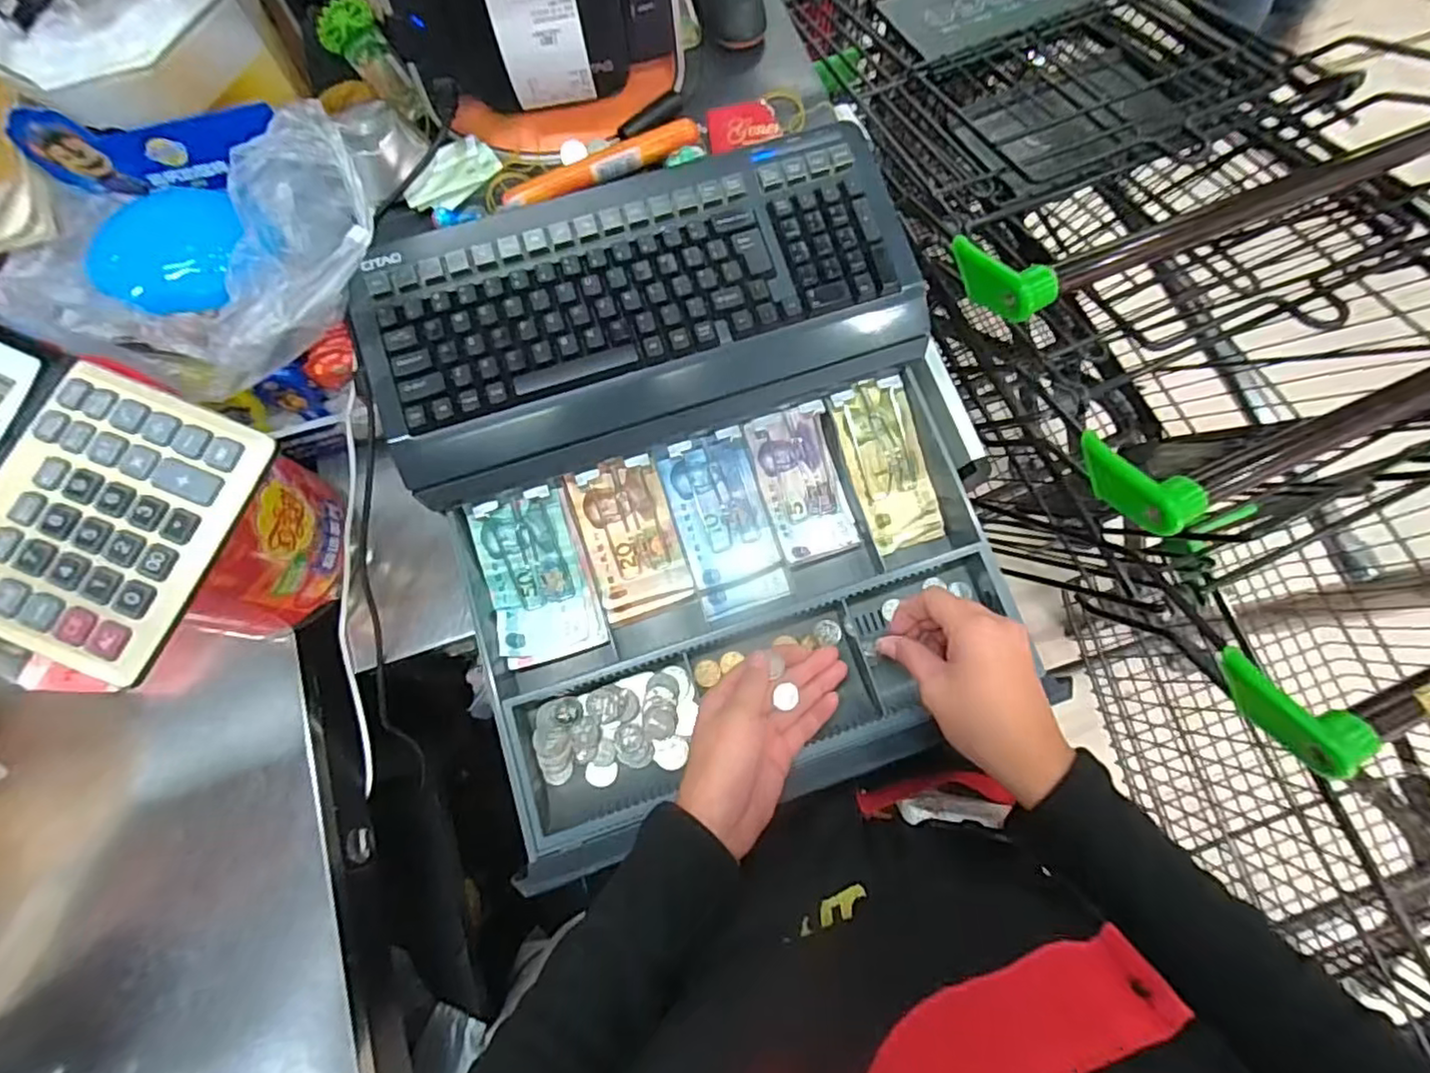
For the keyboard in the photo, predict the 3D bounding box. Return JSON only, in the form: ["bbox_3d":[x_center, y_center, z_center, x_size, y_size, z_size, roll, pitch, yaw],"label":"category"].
[{"bbox_3d":[-0.051,-0.165,0.488,0.400,0.071,0.192,-16,76,-4],"label":"keyboard"}]

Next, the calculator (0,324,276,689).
[{"bbox_3d":[-0.354,-0.024,0.338,0.178,0.031,0.143,21,76,5],"label":"calculator"}]

